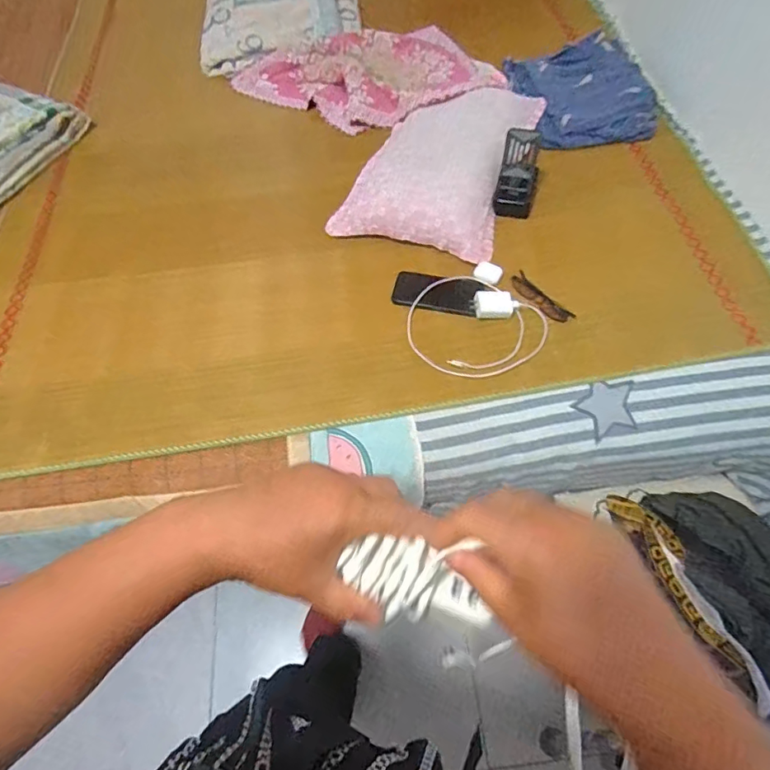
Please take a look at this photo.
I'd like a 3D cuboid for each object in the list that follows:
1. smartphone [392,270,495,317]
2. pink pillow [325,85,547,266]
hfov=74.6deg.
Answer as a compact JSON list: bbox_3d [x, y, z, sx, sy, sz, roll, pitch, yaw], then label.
[{"bbox_3d":[0.101,-0.170,0.922,0.167,0.008,0.083,8,61,9],"label":"smartphone"},{"bbox_3d":[0.122,-0.497,1.076,0.331,0.070,0.509,17,63,14],"label":"pink pillow"}]

